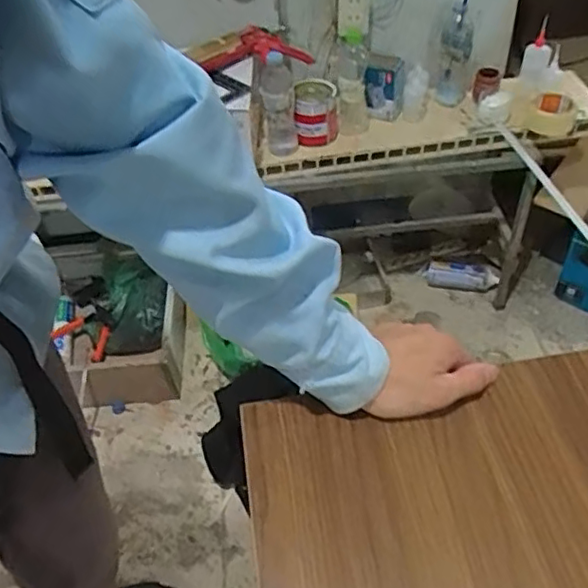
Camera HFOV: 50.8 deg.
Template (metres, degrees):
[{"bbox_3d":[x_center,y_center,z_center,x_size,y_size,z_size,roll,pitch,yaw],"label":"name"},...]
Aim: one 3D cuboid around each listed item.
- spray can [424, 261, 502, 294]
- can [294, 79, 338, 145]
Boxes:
[{"bbox_3d":[0.466,-0.047,1.720,0.199,0.056,0.069,9,49,13],"label":"spray can"},{"bbox_3d":[0.048,-0.385,1.321,0.090,0.122,0.090,-2,47,3],"label":"can"}]

